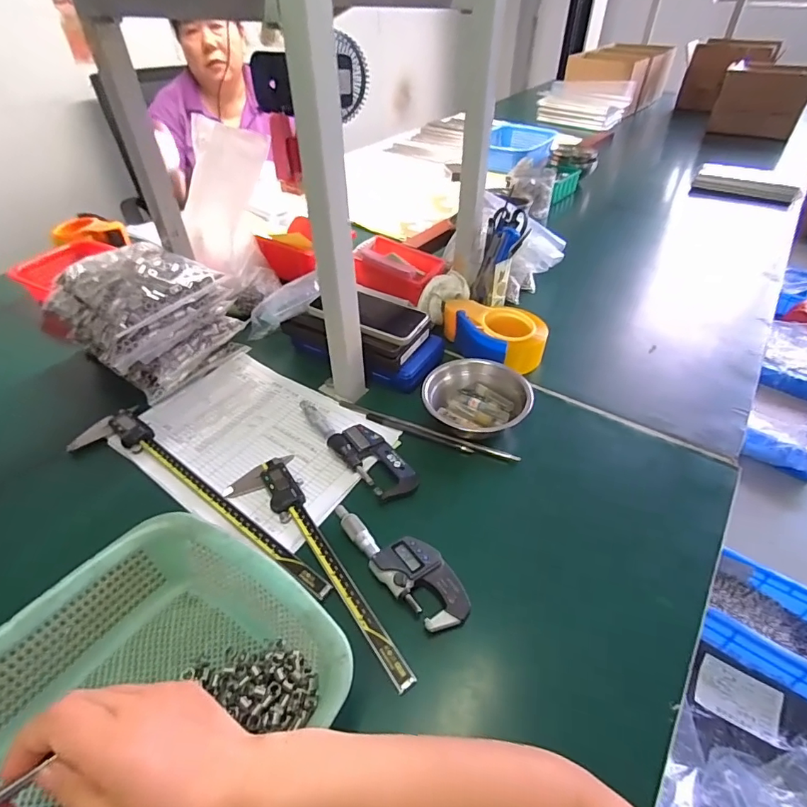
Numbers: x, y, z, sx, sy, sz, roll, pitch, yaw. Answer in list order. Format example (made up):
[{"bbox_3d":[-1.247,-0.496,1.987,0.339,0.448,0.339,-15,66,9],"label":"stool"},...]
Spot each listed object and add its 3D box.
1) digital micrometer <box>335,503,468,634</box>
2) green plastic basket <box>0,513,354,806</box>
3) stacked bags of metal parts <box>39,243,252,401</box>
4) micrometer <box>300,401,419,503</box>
[{"bbox_3d":[-0.006,0.147,0.456,0.054,0.021,0.162,-32,51,-30],"label":"digital micrometer"},{"bbox_3d":[-0.191,0.234,0.315,0.225,0.087,0.285,23,47,24],"label":"green plastic basket"},{"bbox_3d":[-0.356,-0.124,0.665,0.204,0.145,0.168,30,50,29],"label":"stacked bags of metal parts"},{"bbox_3d":[-0.057,0.047,0.563,0.052,0.022,0.180,-31,50,-29],"label":"micrometer"}]

